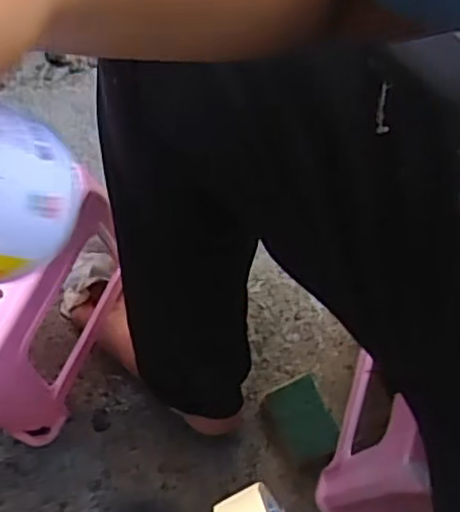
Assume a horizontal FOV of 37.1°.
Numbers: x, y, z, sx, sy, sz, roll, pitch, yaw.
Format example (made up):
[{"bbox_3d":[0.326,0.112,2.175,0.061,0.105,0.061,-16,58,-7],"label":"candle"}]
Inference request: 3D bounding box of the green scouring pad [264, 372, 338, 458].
[{"bbox_3d":[0.093,0.203,0.862,0.071,0.025,0.093,-27,72,-11],"label":"green scouring pad"}]

